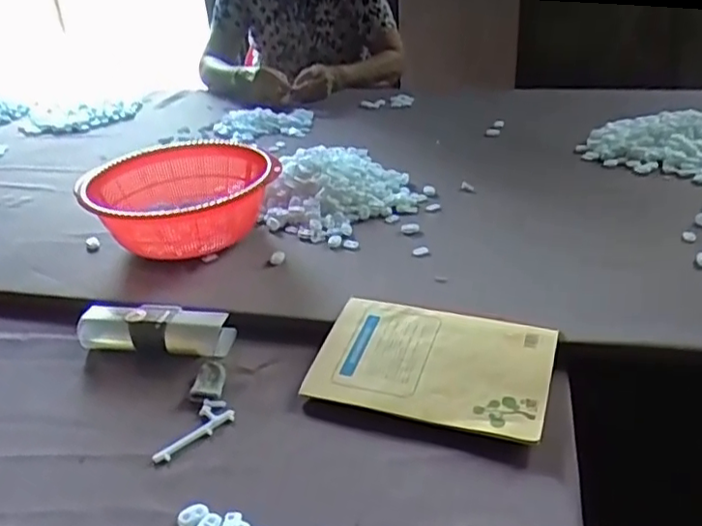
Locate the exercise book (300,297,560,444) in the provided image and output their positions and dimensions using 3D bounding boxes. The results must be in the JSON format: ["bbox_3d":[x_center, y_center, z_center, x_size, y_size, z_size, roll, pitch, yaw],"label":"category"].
[{"bbox_3d":[0.074,0.089,0.575,0.202,0.011,0.130,8,39,20],"label":"exercise book"}]

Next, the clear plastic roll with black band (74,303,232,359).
[{"bbox_3d":[-0.199,0.068,0.649,0.154,0.037,0.043,2,31,12],"label":"clear plastic roll with black band"}]

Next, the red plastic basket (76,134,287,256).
[{"bbox_3d":[-0.218,-0.073,0.816,0.236,0.101,0.218,-4,30,2],"label":"red plastic basket"}]

